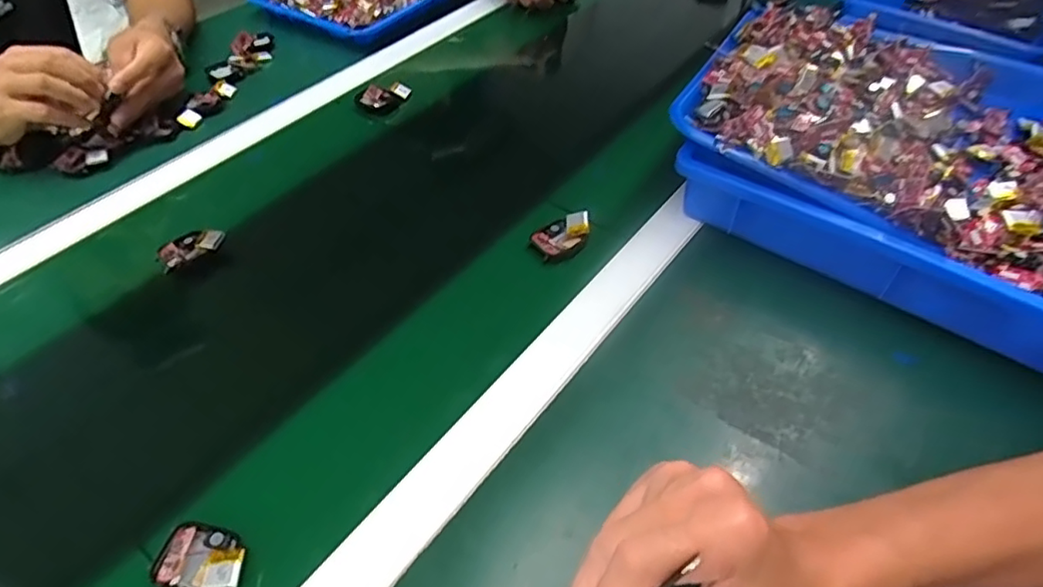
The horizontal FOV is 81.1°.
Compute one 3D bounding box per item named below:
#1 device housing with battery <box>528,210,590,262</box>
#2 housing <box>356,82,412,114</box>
[{"bbox_3d":[0.034,-0.051,0.536,0.052,0.018,0.044,-6,48,-3],"label":"device housing with battery"},{"bbox_3d":[-0.159,-0.229,0.709,0.029,0.021,0.060,35,58,29],"label":"housing"}]

